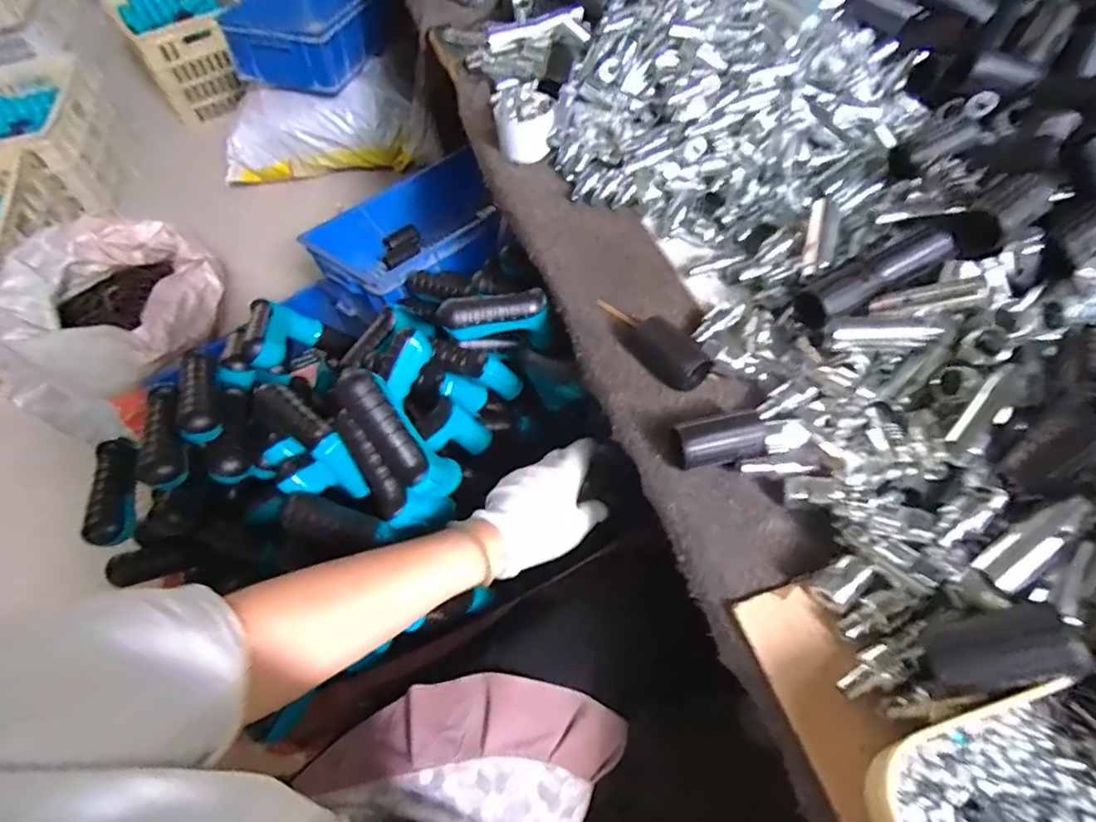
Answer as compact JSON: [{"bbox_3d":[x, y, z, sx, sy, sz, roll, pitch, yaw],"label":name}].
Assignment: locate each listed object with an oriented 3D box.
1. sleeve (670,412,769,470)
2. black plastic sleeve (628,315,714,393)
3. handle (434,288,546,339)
[{"bbox_3d":[0.123,0.024,0.406,0.065,0.029,0.031,-13,54,-4],"label":"sleeve"},{"bbox_3d":[0.097,-0.049,0.458,0.035,0.034,0.066,-35,58,-19],"label":"black plastic sleeve"},{"bbox_3d":[-0.052,-0.094,0.560,0.103,0.039,0.034,-14,54,-6],"label":"handle"}]

